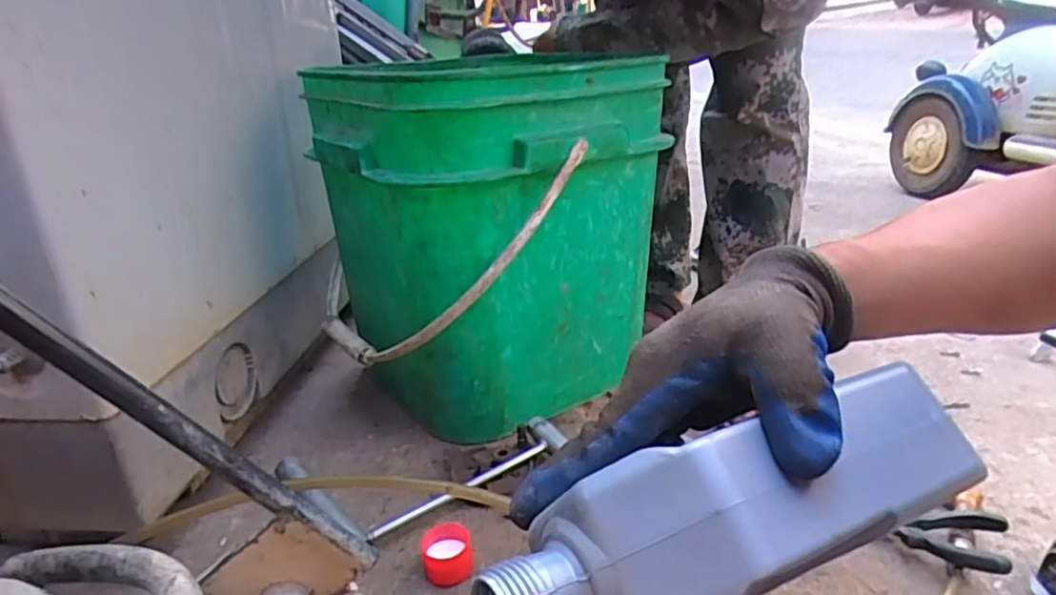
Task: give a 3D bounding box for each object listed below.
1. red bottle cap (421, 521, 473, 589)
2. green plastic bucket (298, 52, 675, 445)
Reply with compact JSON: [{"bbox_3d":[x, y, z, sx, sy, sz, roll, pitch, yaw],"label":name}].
[{"bbox_3d":[-0.060,0.190,0.485,0.036,0.027,0.037,-2,22,1],"label":"red bottle cap"},{"bbox_3d":[-0.047,-0.061,0.683,0.261,0.332,0.261,-19,27,-31],"label":"green plastic bucket"}]

